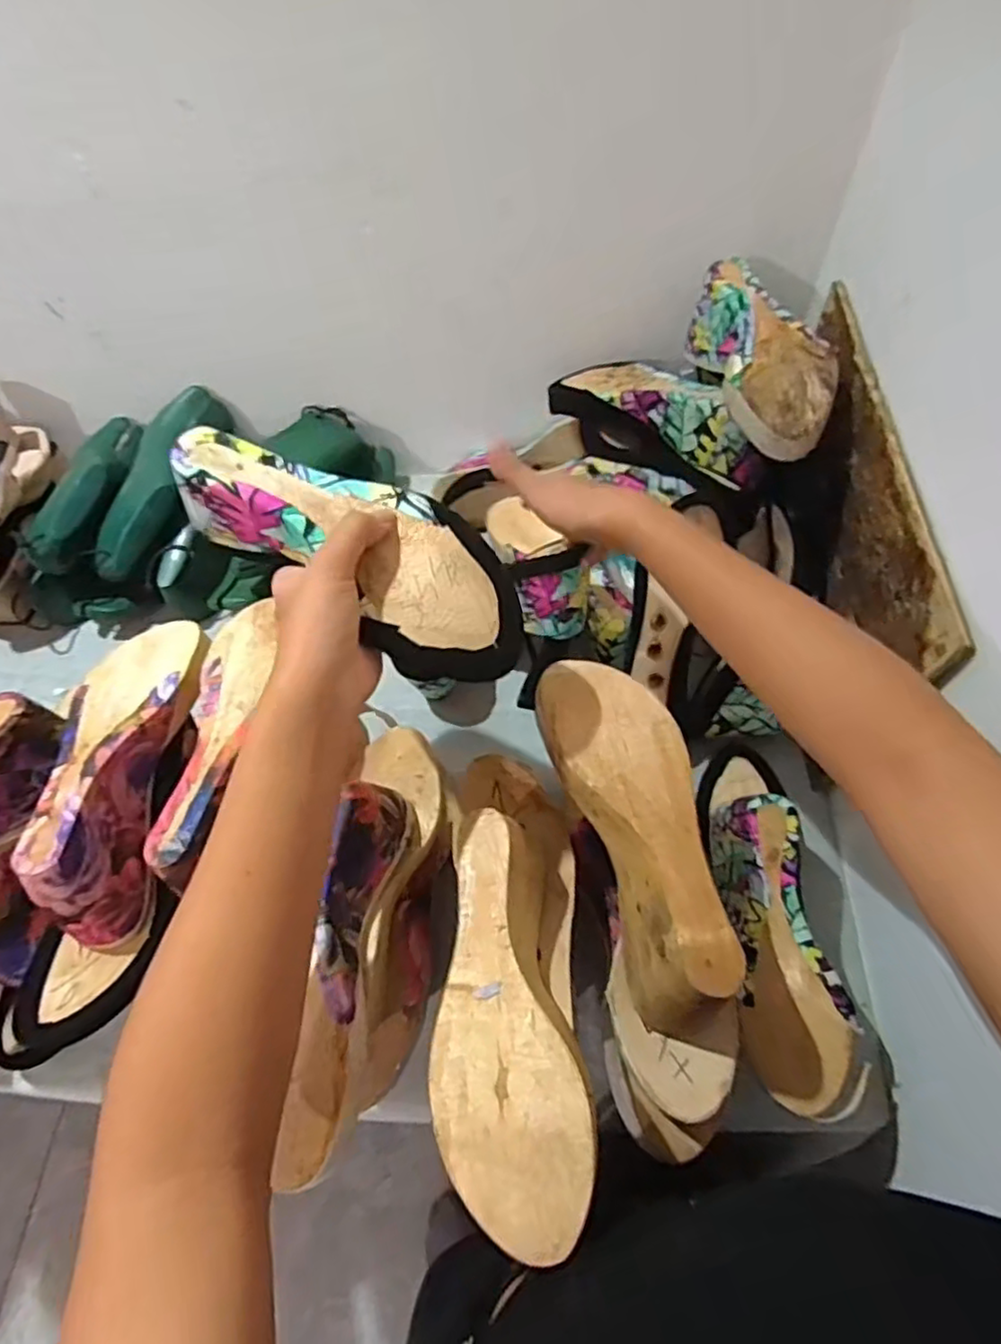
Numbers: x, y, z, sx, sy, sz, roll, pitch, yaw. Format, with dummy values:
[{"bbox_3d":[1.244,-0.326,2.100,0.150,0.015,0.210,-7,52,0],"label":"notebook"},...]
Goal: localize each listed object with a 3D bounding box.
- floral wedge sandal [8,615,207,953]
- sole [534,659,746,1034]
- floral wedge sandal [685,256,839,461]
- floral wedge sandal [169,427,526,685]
[{"bbox_3d":[-0.264,0.068,0.477,0.083,0.070,0.223,5,61,7],"label":"floral wedge sandal"},{"bbox_3d":[0.087,0.095,0.426,0.075,0.067,0.216,-17,61,-6],"label":"sole"},{"bbox_3d":[0.217,-0.255,0.569,0.075,0.086,0.215,-4,60,2],"label":"floral wedge sandal"},{"bbox_3d":[-0.084,-0.065,0.384,0.214,0.063,0.085,30,66,4],"label":"floral wedge sandal"}]

